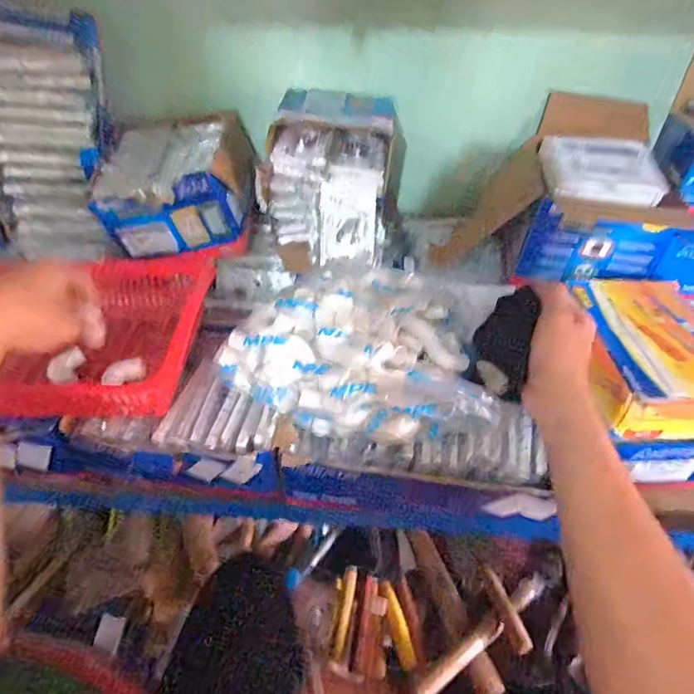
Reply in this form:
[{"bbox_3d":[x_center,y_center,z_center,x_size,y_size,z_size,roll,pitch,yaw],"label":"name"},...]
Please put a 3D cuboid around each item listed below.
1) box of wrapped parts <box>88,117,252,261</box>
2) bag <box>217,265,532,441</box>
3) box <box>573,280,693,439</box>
[{"bbox_3d":[-0.236,-0.228,0.662,0.213,0.116,0.151,-14,44,-14],"label":"box of wrapped parts"},{"bbox_3d":[0.015,0.007,0.482,0.270,0.088,0.184,-6,43,-6],"label":"bag"},{"bbox_3d":[0.322,0.003,0.502,0.145,0.053,0.189,0,43,1],"label":"box"}]

